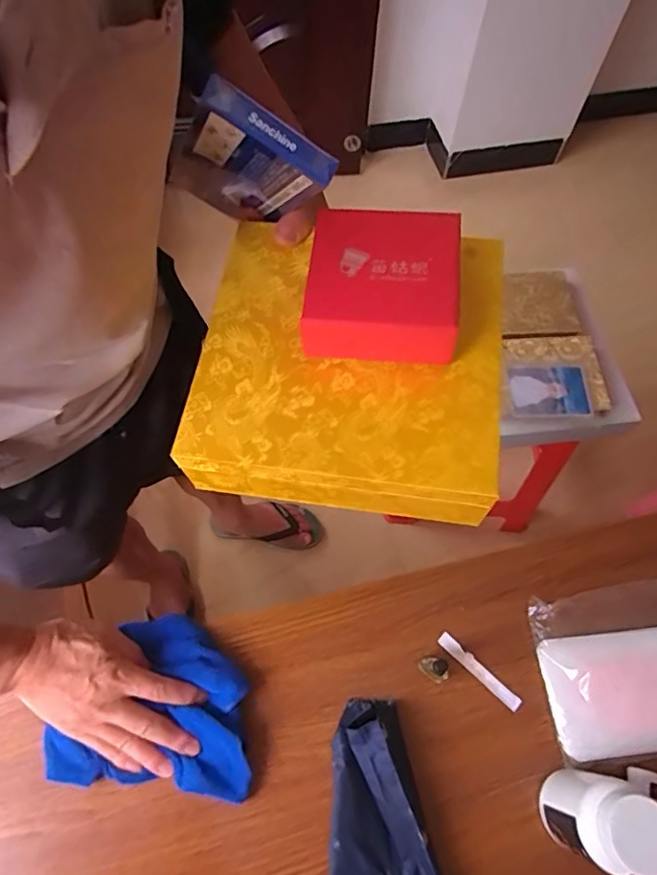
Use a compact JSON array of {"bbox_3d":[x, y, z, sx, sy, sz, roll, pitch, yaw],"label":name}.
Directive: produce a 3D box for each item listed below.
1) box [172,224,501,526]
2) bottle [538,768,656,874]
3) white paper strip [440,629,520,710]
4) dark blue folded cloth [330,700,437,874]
[{"bbox_3d":[0.014,-0.055,0.440,0.226,0.087,0.216,6,62,5],"label":"box"},{"bbox_3d":[0.210,0.293,0.414,0.057,0.100,0.059,1,63,-2],"label":"bottle"},{"bbox_3d":[0.143,0.222,0.515,0.090,0.004,0.013,40,80,16],"label":"white paper strip"},{"bbox_3d":[0.045,0.313,0.438,0.085,0.036,0.175,2,63,-1],"label":"dark blue folded cloth"}]

